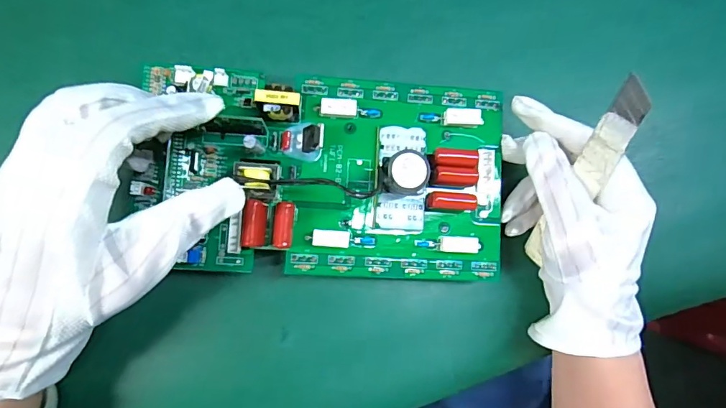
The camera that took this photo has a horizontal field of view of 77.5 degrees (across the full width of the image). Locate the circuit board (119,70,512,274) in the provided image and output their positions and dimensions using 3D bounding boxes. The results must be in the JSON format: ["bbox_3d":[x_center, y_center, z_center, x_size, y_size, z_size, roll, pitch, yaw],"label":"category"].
[{"bbox_3d":[-0.021,-0.020,0.272,0.222,0.034,0.124,3,85,-6],"label":"circuit board"}]

